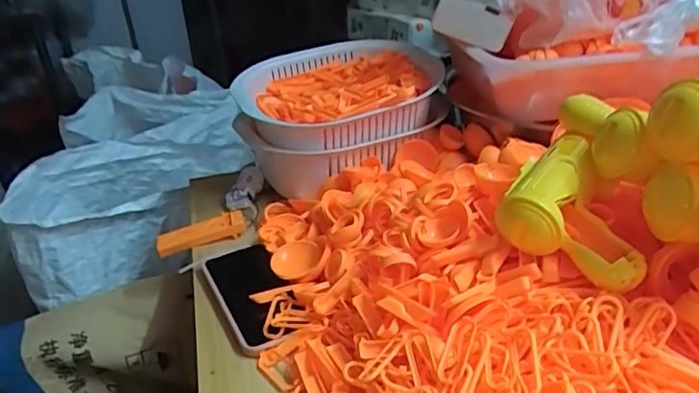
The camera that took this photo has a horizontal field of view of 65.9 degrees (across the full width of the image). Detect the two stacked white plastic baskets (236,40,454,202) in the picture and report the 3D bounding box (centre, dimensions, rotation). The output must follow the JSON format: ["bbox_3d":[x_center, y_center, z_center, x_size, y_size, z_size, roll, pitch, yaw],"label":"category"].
[{"bbox_3d":[-0.028,-0.117,0.788,0.260,0.152,0.262,-19,32,-26],"label":"two stacked white plastic baskets"}]

